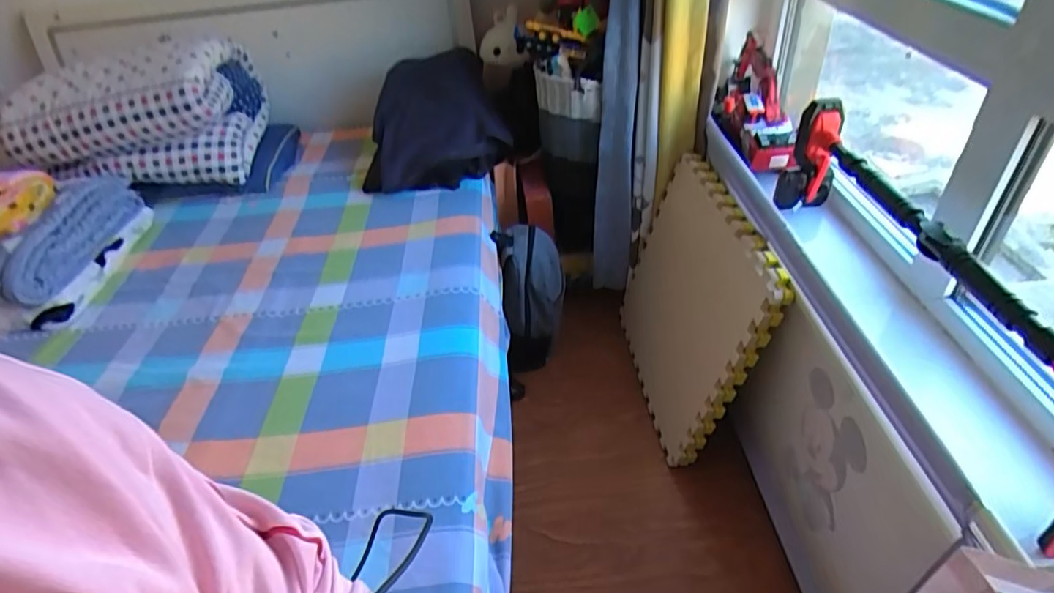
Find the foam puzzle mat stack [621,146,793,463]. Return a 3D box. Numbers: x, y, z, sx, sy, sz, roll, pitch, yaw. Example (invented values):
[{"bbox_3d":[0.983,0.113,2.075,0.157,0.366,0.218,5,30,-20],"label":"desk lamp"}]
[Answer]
[{"bbox_3d":[0.422,0.028,1.530,0.061,0.635,0.612,4,39,-11],"label":"foam puzzle mat stack"}]

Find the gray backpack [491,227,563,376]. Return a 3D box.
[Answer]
[{"bbox_3d":[0.018,0.016,1.711,0.203,0.430,0.191,-14,41,-9],"label":"gray backpack"}]

